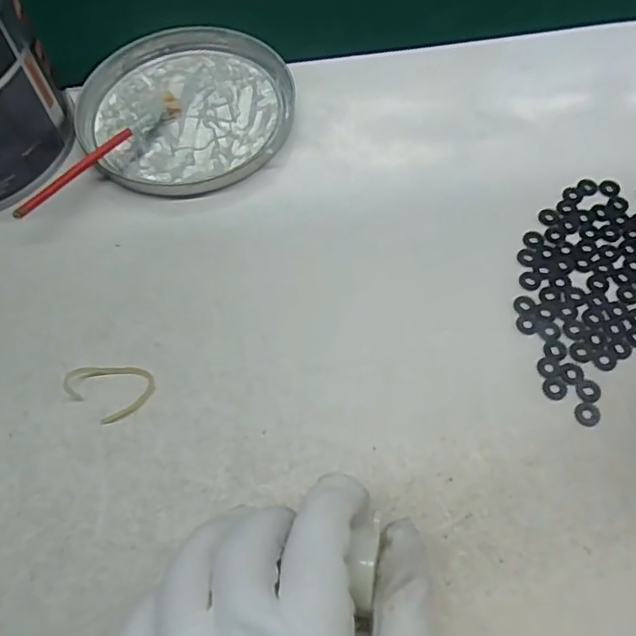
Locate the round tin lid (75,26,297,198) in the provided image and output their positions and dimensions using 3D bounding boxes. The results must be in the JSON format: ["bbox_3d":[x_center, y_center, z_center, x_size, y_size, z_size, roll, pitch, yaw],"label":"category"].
[{"bbox_3d":[-0.079,-0.130,0.360,0.125,0.012,0.132,-1,60,2],"label":"round tin lid"}]

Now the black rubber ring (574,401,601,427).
[{"bbox_3d":[0.119,0.042,0.259,0.011,0.004,0.012,-1,60,2],"label":"black rubber ring"}]

